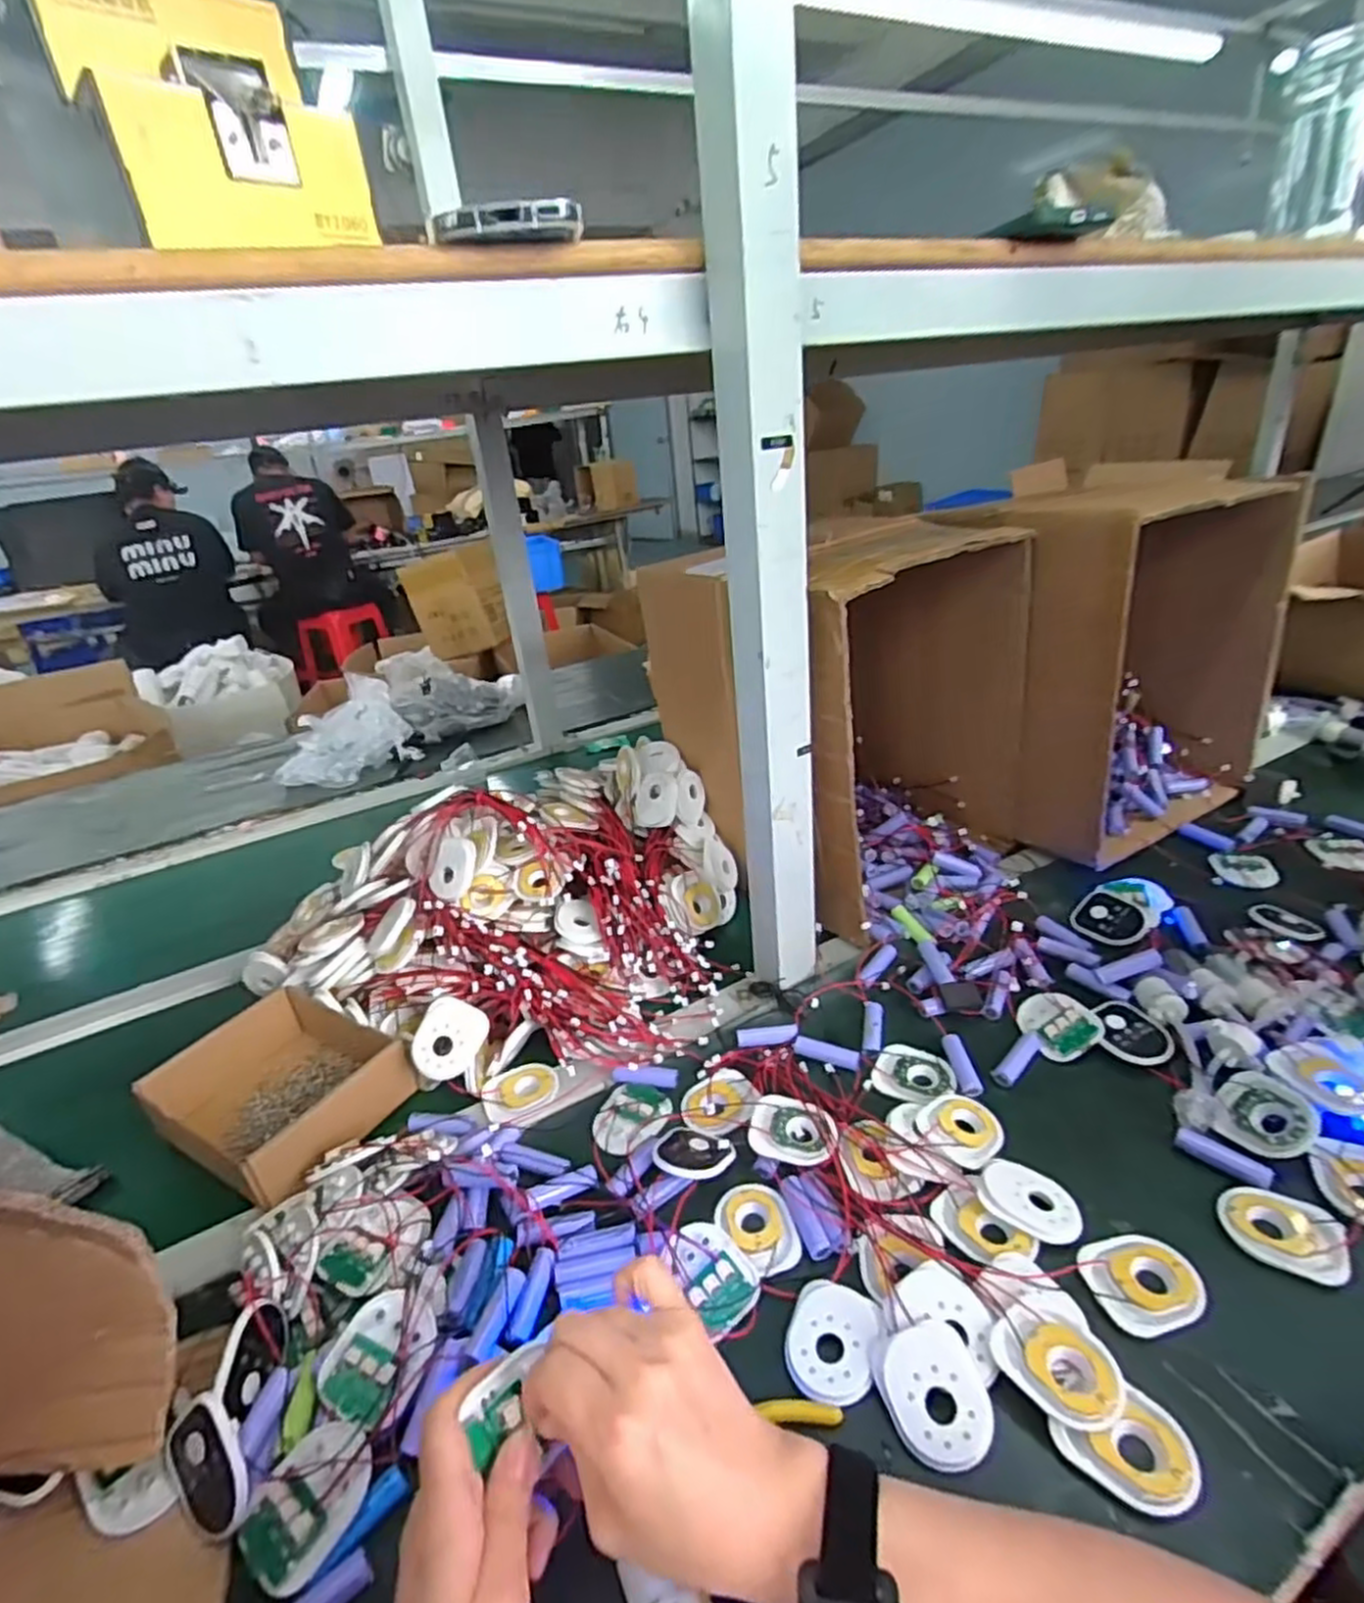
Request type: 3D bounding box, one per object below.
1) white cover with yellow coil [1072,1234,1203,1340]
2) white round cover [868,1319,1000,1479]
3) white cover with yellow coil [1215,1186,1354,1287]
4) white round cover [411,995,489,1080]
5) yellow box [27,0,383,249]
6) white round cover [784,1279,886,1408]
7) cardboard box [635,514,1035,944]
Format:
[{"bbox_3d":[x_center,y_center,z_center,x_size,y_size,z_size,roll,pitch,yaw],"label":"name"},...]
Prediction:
[{"bbox_3d":[0.257,0.266,0.414,0.054,0.009,0.050,-11,28,-8],"label":"white cover with yellow coil"},{"bbox_3d":[0.128,0.299,0.377,0.049,0.010,0.060,-12,28,-10],"label":"white round cover"},{"bbox_3d":[0.347,0.251,0.431,0.060,0.018,0.044,18,36,38],"label":"white cover with yellow coil"},{"bbox_3d":[-0.180,0.183,0.578,0.049,0.007,0.060,23,66,-4],"label":"white round cover"},{"bbox_3d":[-0.249,-0.362,0.393,0.072,0.125,0.131,20,38,41],"label":"yellow box"},{"bbox_3d":[0.082,0.292,0.406,0.048,0.004,0.058,7,30,23],"label":"white round cover"},{"bbox_3d":[0.169,-0.085,0.749,0.305,0.333,0.257,-17,29,-19],"label":"cardboard box"}]

